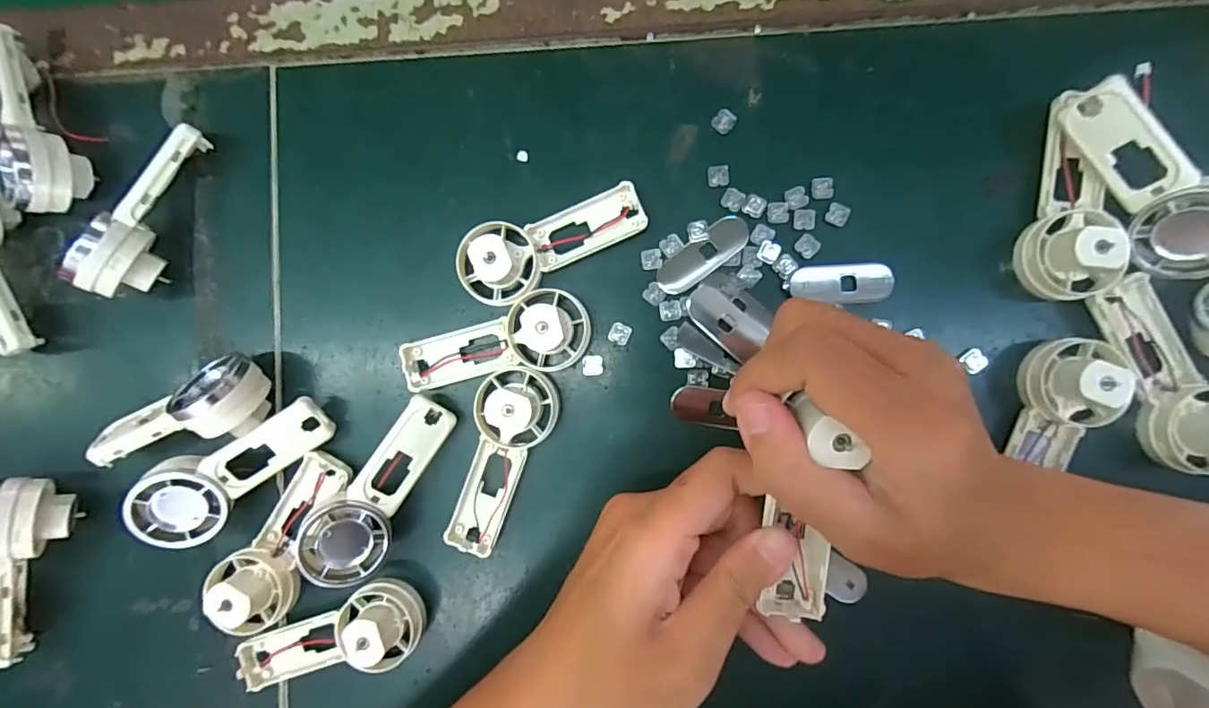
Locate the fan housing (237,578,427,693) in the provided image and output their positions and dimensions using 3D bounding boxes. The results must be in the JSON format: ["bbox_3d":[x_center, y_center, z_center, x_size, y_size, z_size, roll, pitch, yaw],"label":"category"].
[{"bbox_3d":[-0.135,0.142,0.257,0.093,0.029,0.038,-22,88,3],"label":"fan housing"}]

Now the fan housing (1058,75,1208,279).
[{"bbox_3d":[0.235,-0.075,0.225,0.093,0.036,0.016,53,49,-2],"label":"fan housing"}]

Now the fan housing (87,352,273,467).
[{"bbox_3d":[-0.209,0.027,0.260,0.089,0.035,0.037,-13,89,4],"label":"fan housing"}]

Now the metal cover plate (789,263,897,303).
[{"bbox_3d":[0.115,-0.034,0.257,0.048,0.004,0.019,-2,89,4],"label":"metal cover plate"}]

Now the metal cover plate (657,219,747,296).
[{"bbox_3d":[0.048,-0.049,0.260,0.050,0.004,0.018,-37,87,3],"label":"metal cover plate"}]

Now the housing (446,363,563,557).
[{"bbox_3d":[-0.049,0.052,0.259,0.038,0.019,0.091,14,90,4],"label":"housing"}]

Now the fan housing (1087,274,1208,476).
[{"bbox_3d":[0.254,0.009,0.232,0.036,0.028,0.090,-19,88,3],"label":"fan housing"}]

